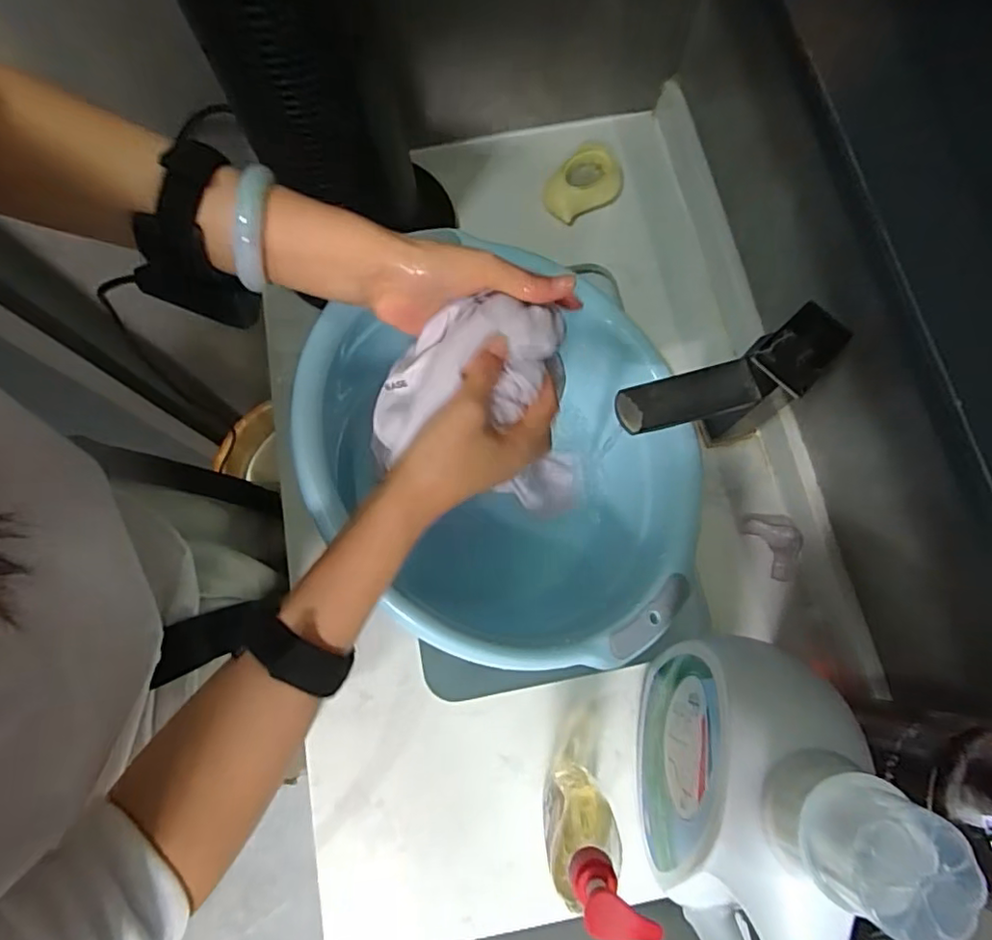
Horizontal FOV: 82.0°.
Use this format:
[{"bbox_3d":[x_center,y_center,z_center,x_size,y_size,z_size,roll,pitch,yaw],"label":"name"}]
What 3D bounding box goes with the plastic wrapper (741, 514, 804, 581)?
[{"bbox_3d":[0.264,0.073,0.543,0.050,0.010,0.062,3,75,0],"label":"plastic wrapper"}]

